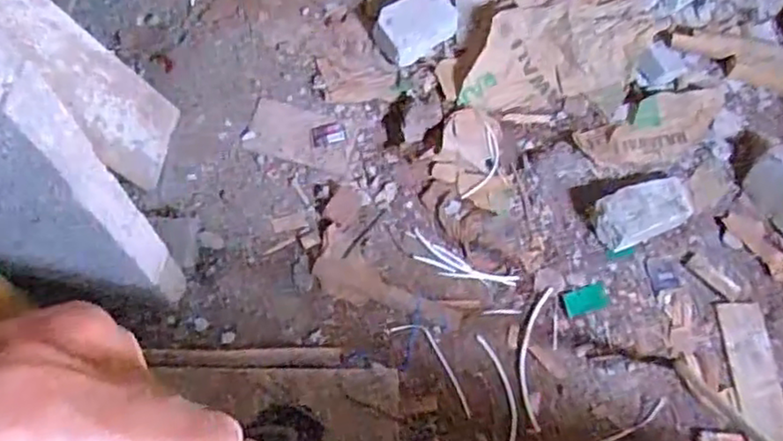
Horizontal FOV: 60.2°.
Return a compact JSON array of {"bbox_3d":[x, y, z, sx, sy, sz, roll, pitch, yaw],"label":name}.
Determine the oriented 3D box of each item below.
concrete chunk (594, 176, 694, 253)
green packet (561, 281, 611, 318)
[{"bbox_3d":[0.544,-0.021,1.465,0.204,0.050,0.123,-19,68,-10],"label":"concrete chunk"},{"bbox_3d":[0.412,0.168,1.431,0.098,0.012,0.055,-15,67,-8],"label":"green packet"}]

